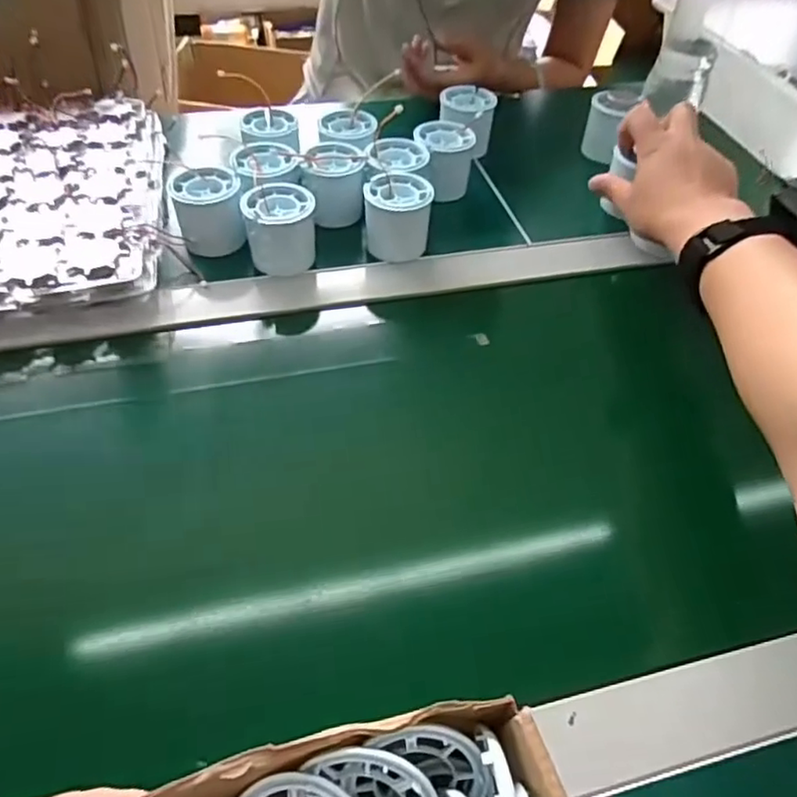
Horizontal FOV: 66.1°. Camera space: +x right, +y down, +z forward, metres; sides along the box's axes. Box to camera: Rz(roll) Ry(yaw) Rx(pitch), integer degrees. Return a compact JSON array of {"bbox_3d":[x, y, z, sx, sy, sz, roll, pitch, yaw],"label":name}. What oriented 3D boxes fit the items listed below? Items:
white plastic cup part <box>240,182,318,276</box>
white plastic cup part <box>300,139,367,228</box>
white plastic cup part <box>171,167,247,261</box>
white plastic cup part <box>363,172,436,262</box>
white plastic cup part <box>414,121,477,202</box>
[{"bbox_3d":[-0.092,-0.133,0.488,0.053,0.058,0.044,-8,52,-9],"label":"white plastic cup part"},{"bbox_3d":[-0.056,-0.185,0.533,0.053,0.049,0.061,0,52,-3],"label":"white plastic cup part"},{"bbox_3d":[-0.154,-0.152,0.500,0.055,0.052,0.046,-8,52,-9],"label":"white plastic cup part"},{"bbox_3d":[-0.001,-0.151,0.509,0.052,0.051,0.049,-4,52,-6],"label":"white plastic cup part"},{"bbox_3d":[0.042,-0.220,0.569,0.056,0.050,0.056,4,51,0],"label":"white plastic cup part"}]

